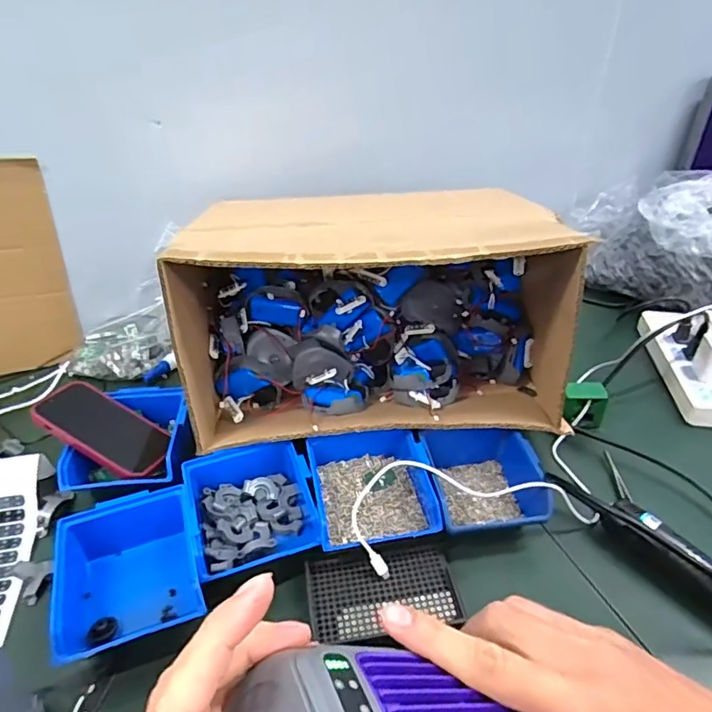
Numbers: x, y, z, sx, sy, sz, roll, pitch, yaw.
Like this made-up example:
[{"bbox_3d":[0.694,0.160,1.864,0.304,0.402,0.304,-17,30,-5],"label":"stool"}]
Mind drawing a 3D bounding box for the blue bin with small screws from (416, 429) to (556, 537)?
[{"bbox_3d":[0.132,0.129,0.570,0.113,0.061,0.135,-5,36,-5],"label":"blue bin with small screws"}]

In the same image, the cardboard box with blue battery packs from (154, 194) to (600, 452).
[{"bbox_3d":[0.023,-0.040,0.632,0.410,0.250,0.245,-3,36,-3],"label":"cardboard box with blue battery packs"}]

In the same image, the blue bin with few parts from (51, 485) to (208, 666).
[{"bbox_3d":[-0.206,0.199,0.491,0.119,0.070,0.137,-15,38,-19],"label":"blue bin with few parts"}]

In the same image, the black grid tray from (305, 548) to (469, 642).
[{"bbox_3d":[0.024,0.215,0.490,0.132,0.016,0.076,-5,36,-5],"label":"black grid tray"}]

